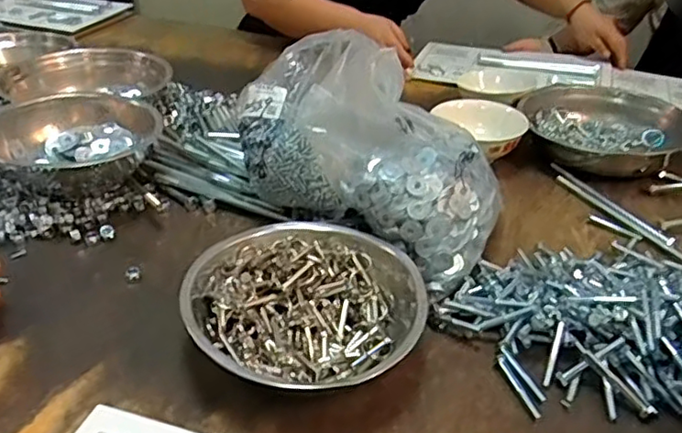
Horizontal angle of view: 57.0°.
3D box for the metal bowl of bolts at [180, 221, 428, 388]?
[{"bbox_3d":[-0.036,0.078,0.592,0.208,0.060,0.195,3,32,-2],"label":"metal bowl of bolts"}]

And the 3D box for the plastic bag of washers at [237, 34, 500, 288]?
[{"bbox_3d":[0.042,-0.081,0.716,0.300,0.176,0.179,24,37,29],"label":"plastic bag of washers"}]

